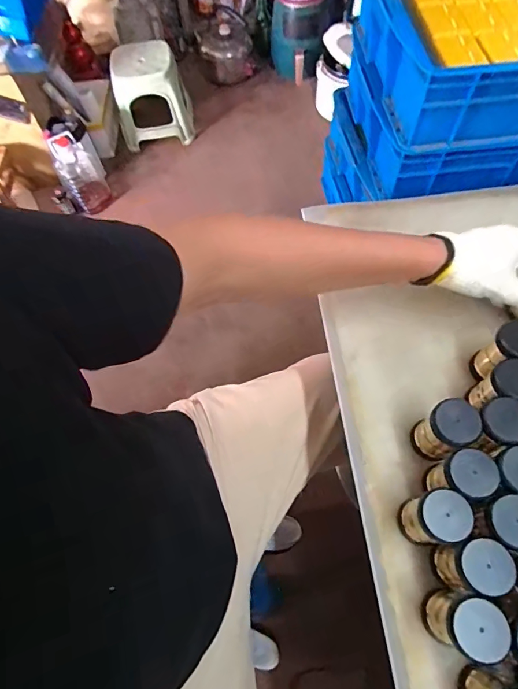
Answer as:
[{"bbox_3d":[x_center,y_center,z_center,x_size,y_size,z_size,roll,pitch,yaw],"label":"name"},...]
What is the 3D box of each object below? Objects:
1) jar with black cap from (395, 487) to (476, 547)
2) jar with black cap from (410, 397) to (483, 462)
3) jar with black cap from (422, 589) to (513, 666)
[{"bbox_3d":[0.163,0.165,0.401,0.042,0.081,0.042,-1,64,2],"label":"jar with black cap"},{"bbox_3d":[0.191,0.091,0.438,0.042,0.085,0.044,-1,64,2],"label":"jar with black cap"},{"bbox_3d":[0.172,0.239,0.364,0.041,0.093,0.042,-1,64,2],"label":"jar with black cap"}]

